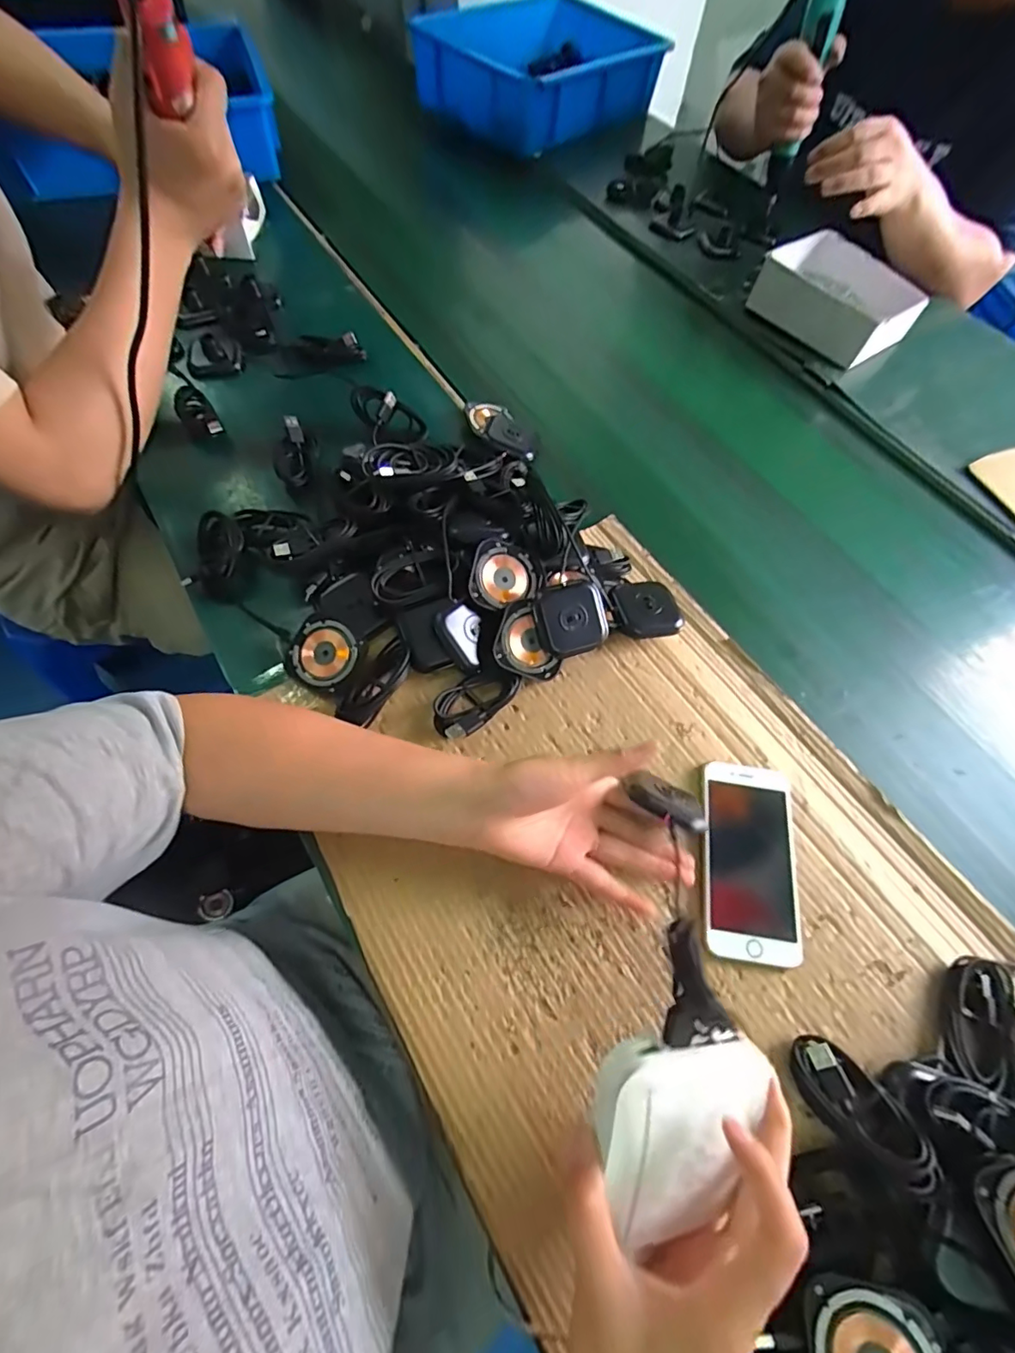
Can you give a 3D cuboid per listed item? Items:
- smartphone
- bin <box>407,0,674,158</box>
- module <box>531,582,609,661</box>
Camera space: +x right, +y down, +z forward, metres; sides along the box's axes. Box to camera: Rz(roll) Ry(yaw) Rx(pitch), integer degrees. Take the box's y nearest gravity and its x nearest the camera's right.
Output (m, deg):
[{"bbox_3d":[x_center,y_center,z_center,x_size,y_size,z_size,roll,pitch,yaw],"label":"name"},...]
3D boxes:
[{"bbox_3d":[0.176,0.132,0.383,0.068,0.011,0.134,8,63,0],"label":"smartphone"},{"bbox_3d":[0.061,-1.042,0.911,0.268,0.112,0.427,42,68,16],"label":"bin"},{"bbox_3d":[0.054,-0.046,0.434,0.061,0.011,0.056,-18,99,-12],"label":"module"}]

